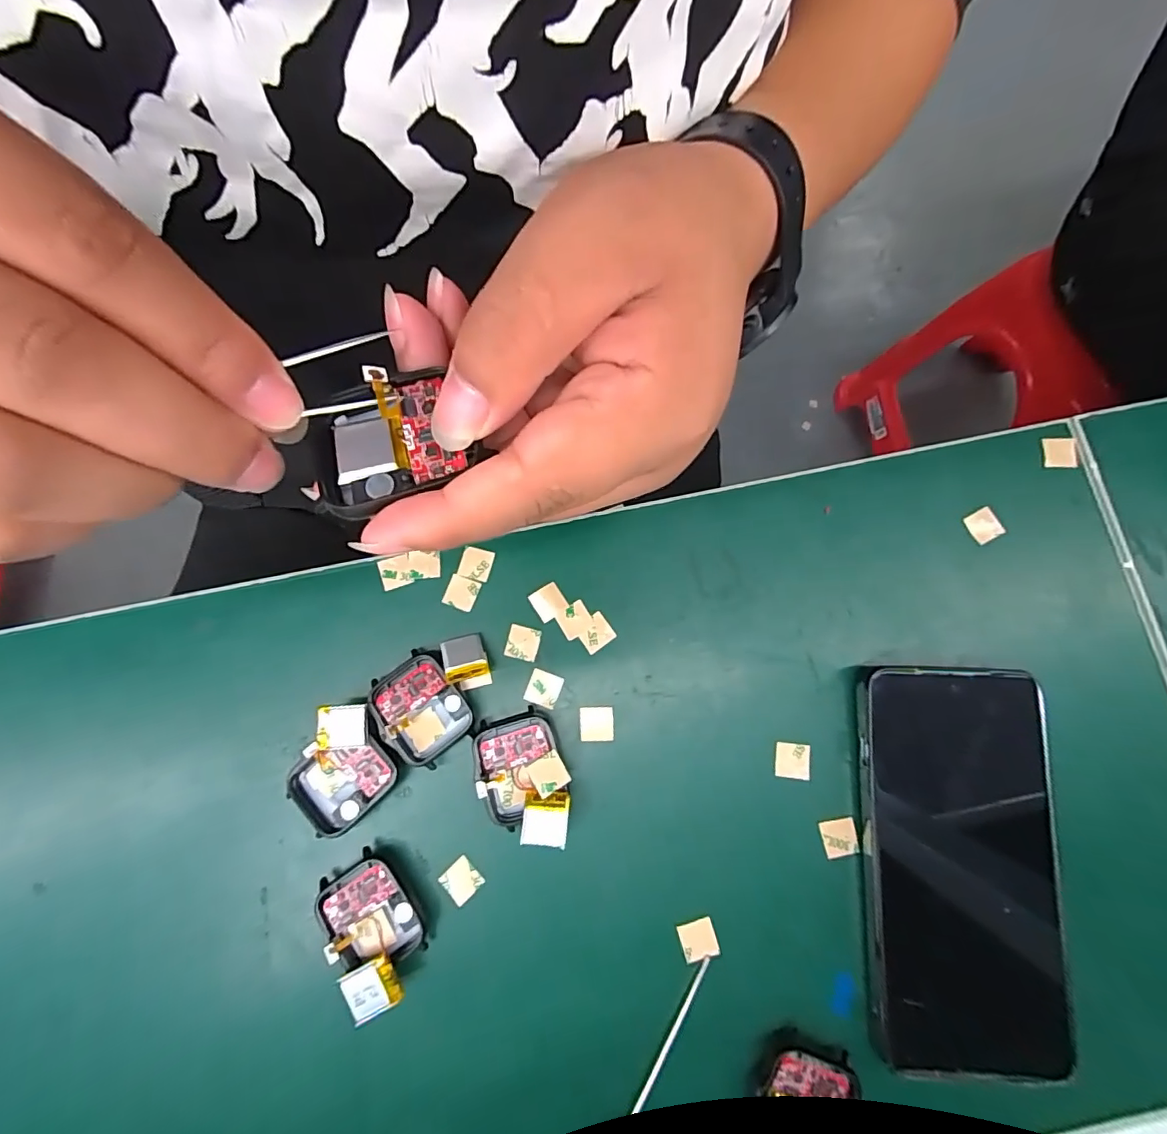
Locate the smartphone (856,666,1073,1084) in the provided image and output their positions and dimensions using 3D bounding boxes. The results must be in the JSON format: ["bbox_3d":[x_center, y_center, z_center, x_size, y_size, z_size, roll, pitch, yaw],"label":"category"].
[{"bbox_3d":[0.163,0.122,0.226,0.078,0.016,0.154,2,80,1],"label":"smartphone"}]

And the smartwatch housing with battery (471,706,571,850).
[{"bbox_3d":[-0.027,0.095,0.231,0.037,0.019,0.054,-16,80,-2],"label":"smartwatch housing with battery"}]

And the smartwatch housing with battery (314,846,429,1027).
[{"bbox_3d":[-0.090,0.155,0.223,0.036,0.017,0.054,-34,81,-5],"label":"smartwatch housing with battery"}]

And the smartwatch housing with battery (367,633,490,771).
[{"bbox_3d":[-0.067,0.059,0.241,0.057,0.013,0.044,-38,82,-6],"label":"smartwatch housing with battery"}]

